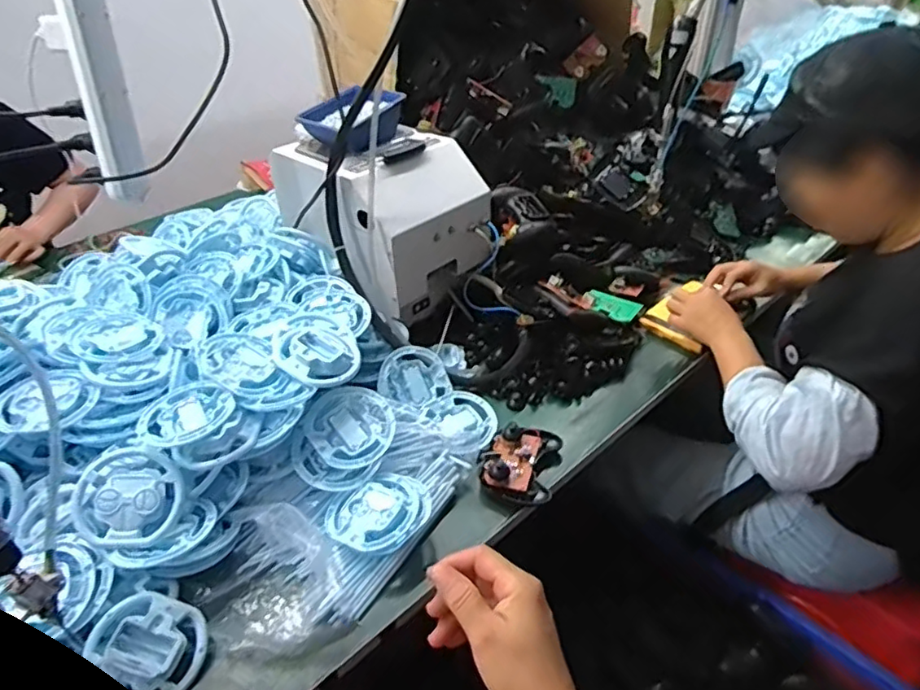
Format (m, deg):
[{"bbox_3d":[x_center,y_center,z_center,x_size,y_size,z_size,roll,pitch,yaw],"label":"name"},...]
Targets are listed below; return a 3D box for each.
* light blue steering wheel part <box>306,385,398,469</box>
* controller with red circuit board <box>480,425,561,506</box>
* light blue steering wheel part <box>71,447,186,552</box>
[{"bbox_3d":[-0.131,0.100,0.740,0.105,0.013,0.102,5,58,-8],"label":"light blue steering wheel part"},{"bbox_3d":[0.078,0.148,0.772,0.088,0.038,0.110,10,39,16],"label":"controller with red circuit board"},{"bbox_3d":[-0.345,0.158,0.630,0.105,0.018,0.101,4,67,-9],"label":"light blue steering wheel part"}]

